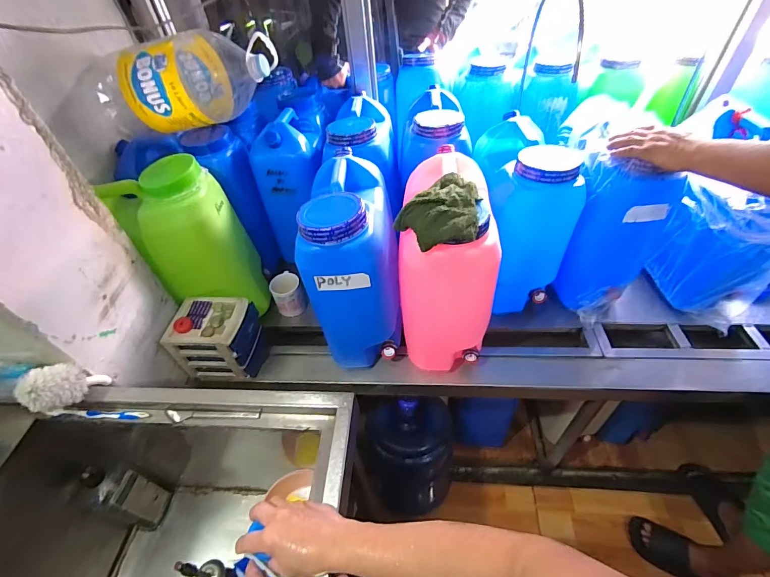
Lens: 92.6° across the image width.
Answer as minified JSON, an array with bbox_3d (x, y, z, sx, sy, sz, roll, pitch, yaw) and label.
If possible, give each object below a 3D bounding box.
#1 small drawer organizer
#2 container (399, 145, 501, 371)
[{"bbox_3d":[-0.401,0.123,0.898,0.177,0.150,0.137,-1,46,5],"label":"small drawer organizer"},{"bbox_3d":[0.130,-0.060,0.809,0.190,0.412,0.293,2,47,8],"label":"container"}]

